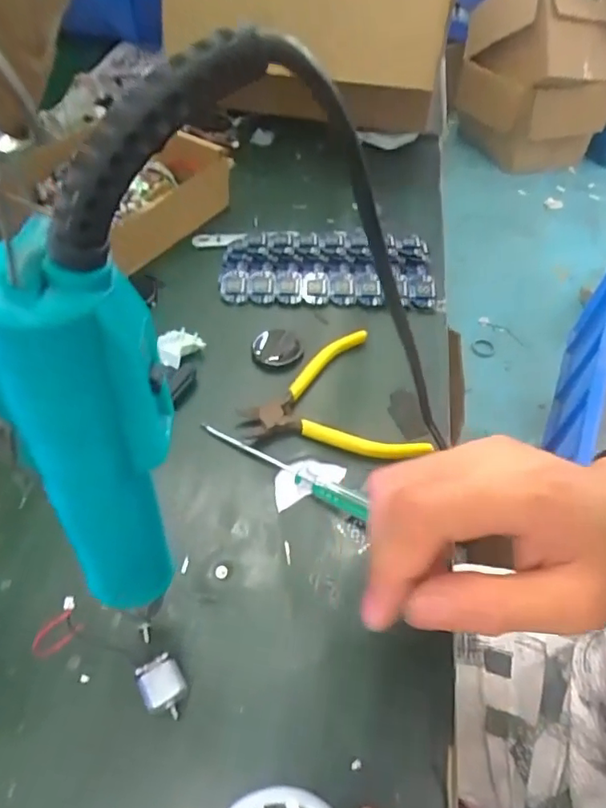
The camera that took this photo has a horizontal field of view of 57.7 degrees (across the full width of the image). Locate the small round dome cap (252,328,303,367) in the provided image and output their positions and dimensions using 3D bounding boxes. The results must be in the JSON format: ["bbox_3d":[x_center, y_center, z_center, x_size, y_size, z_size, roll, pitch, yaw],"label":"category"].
[{"bbox_3d":[-0.020,-0.041,0.408,0.035,0.005,0.035,1,51,-2],"label":"small round dome cap"}]

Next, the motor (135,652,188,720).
[{"bbox_3d":[-0.065,0.134,0.260,0.019,0.015,0.026,-22,56,-19],"label":"motor"}]

